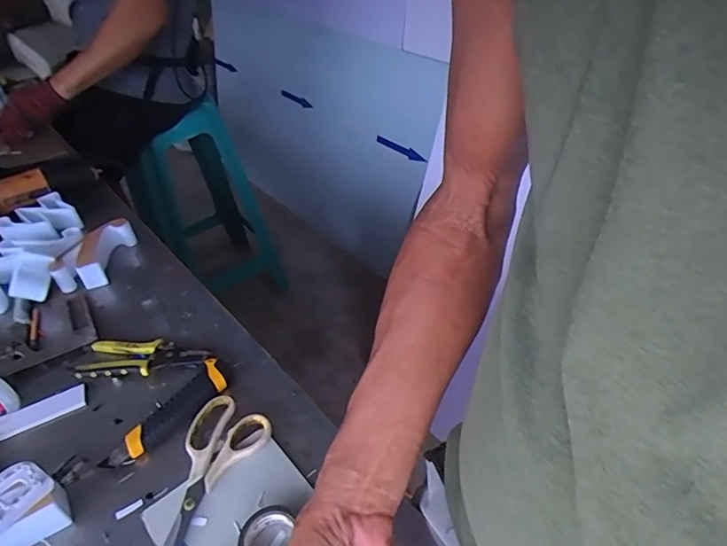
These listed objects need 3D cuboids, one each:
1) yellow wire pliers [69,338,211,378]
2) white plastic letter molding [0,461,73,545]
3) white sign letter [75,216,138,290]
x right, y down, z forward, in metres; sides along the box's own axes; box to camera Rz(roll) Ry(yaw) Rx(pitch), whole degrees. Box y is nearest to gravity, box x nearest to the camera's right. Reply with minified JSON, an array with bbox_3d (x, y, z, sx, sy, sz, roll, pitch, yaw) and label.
[{"bbox_3d":[-0.275,0.105,0.640,0.156,0.019,0.057,-4,41,3],"label":"yellow wire pliers"},{"bbox_3d":[-0.333,0.228,0.483,0.087,0.053,0.057,-29,46,-24],"label":"white plastic letter molding"},{"bbox_3d":[-0.412,-0.033,0.796,0.056,0.047,0.121,-1,42,6],"label":"white sign letter"}]

